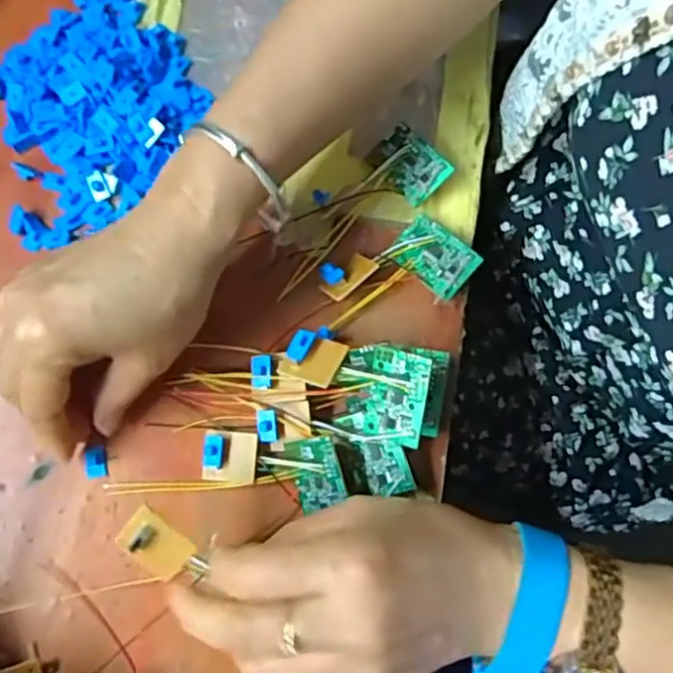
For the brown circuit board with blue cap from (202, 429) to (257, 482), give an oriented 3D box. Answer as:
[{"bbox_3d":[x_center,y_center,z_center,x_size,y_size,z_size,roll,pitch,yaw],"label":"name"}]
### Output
[{"bbox_3d":[-0.054,0.060,0.335,0.028,0.011,0.025,4,77,1],"label":"brown circuit board with blue cap"}]

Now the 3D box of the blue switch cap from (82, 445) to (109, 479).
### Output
[{"bbox_3d":[-0.123,0.064,0.340,0.012,0.004,0.016,-14,77,-3],"label":"blue switch cap"}]

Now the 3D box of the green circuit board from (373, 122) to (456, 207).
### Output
[{"bbox_3d":[0.040,-0.096,0.368,0.028,0.005,0.041,-42,74,3],"label":"green circuit board"}]

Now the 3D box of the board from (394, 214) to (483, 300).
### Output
[{"bbox_3d":[0.053,-0.043,0.357,0.043,0.004,0.029,41,84,15],"label":"board"}]

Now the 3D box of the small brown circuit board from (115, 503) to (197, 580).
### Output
[{"bbox_3d":[-0.075,0.087,0.278,0.029,0.004,0.020,38,91,-6],"label":"small brown circuit board"}]

